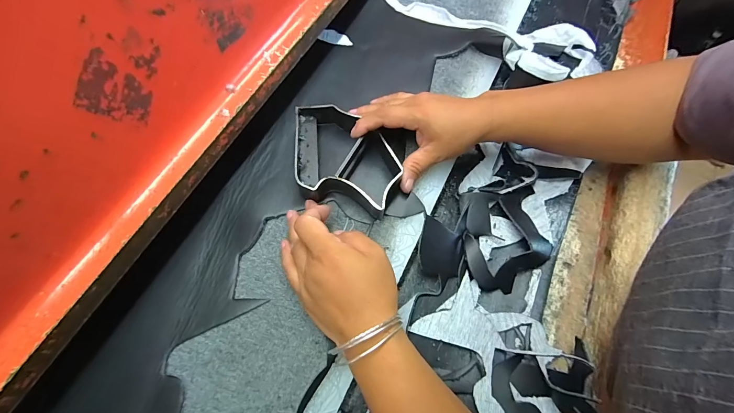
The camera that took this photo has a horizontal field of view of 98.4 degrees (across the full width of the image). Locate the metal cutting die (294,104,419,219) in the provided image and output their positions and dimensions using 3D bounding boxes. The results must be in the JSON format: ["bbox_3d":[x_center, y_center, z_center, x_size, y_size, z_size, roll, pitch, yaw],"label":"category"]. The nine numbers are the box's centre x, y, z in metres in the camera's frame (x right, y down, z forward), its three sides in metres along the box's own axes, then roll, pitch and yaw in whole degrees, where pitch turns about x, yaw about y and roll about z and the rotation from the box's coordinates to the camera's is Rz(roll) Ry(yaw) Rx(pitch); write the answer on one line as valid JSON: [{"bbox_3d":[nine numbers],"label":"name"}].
[{"bbox_3d":[-0.024,-0.054,0.352,0.133,0.038,0.110,16,67,5],"label":"metal cutting die"}]

